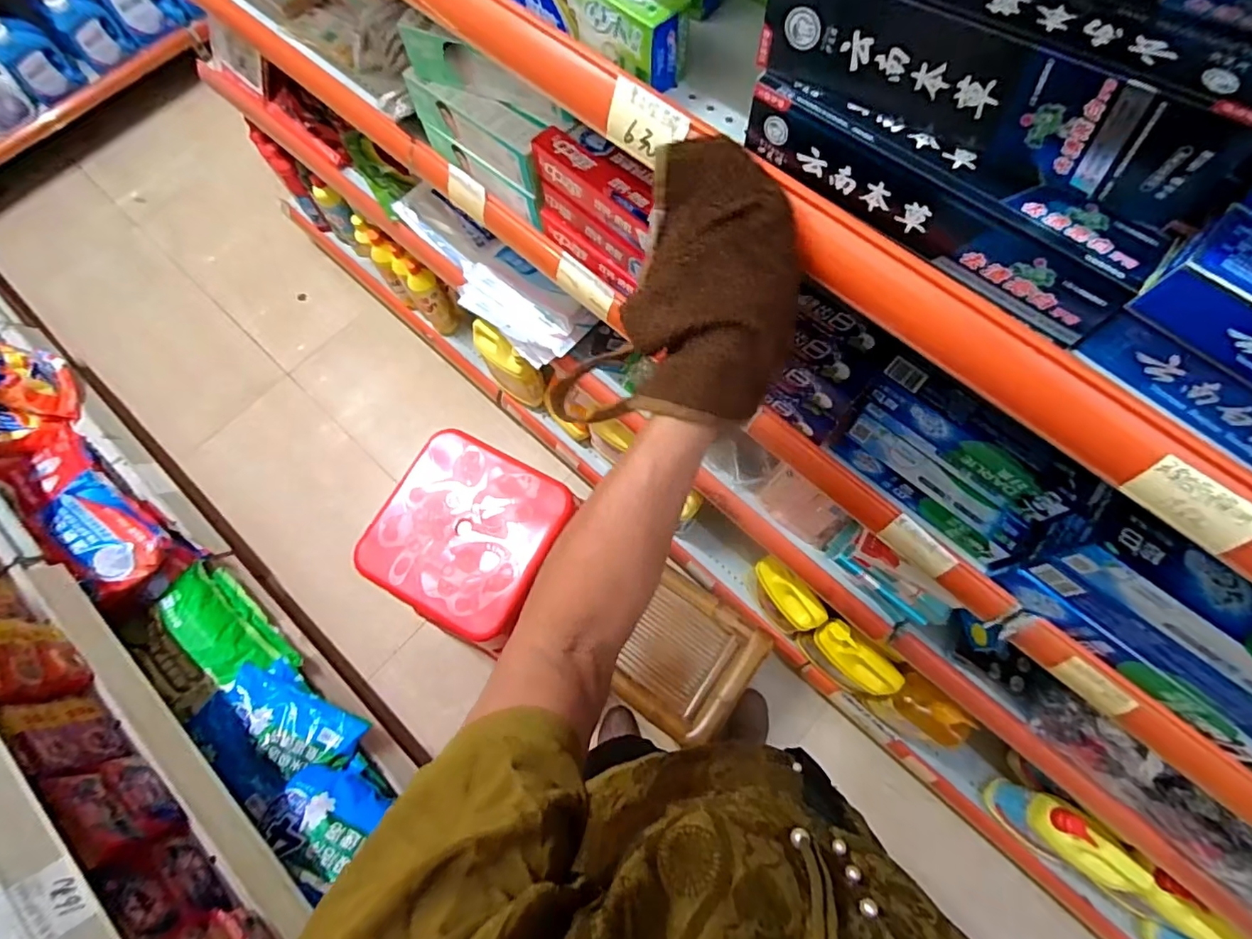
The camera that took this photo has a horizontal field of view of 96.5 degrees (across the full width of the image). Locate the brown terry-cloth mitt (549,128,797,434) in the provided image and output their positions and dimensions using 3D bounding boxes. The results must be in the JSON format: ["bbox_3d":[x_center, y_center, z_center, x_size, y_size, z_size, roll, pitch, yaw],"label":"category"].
[{"bbox_3d":[0.059,-0.115,0.367,0.111,0.070,0.173,13,89,32],"label":"brown terry-cloth mitt"}]

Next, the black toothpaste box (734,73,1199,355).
[{"bbox_3d":[0.170,-0.153,0.318,0.226,0.048,0.041,34,75,12],"label":"black toothpaste box"}]

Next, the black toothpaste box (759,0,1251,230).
[{"bbox_3d":[0.185,-0.199,0.280,0.240,0.056,0.054,29,74,11],"label":"black toothpaste box"}]

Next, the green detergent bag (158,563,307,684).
[{"bbox_3d":[-0.783,0.316,1.095,0.281,0.075,0.137,45,48,10],"label":"green detergent bag"}]

